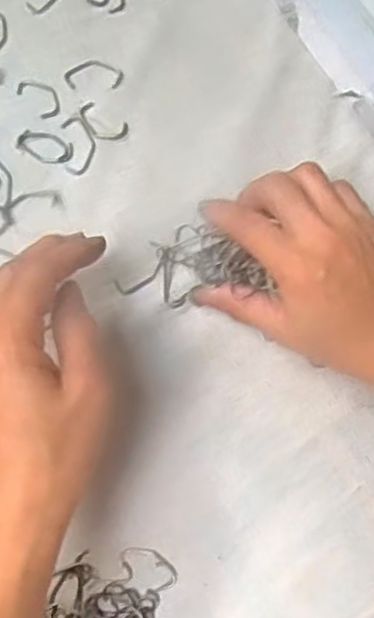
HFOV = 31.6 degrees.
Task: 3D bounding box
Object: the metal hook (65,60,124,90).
[{"bbox_3d":[-0.058,-0.147,0.413,0.036,0.004,0.019,-2,77,0],"label":"metal hook"}]

